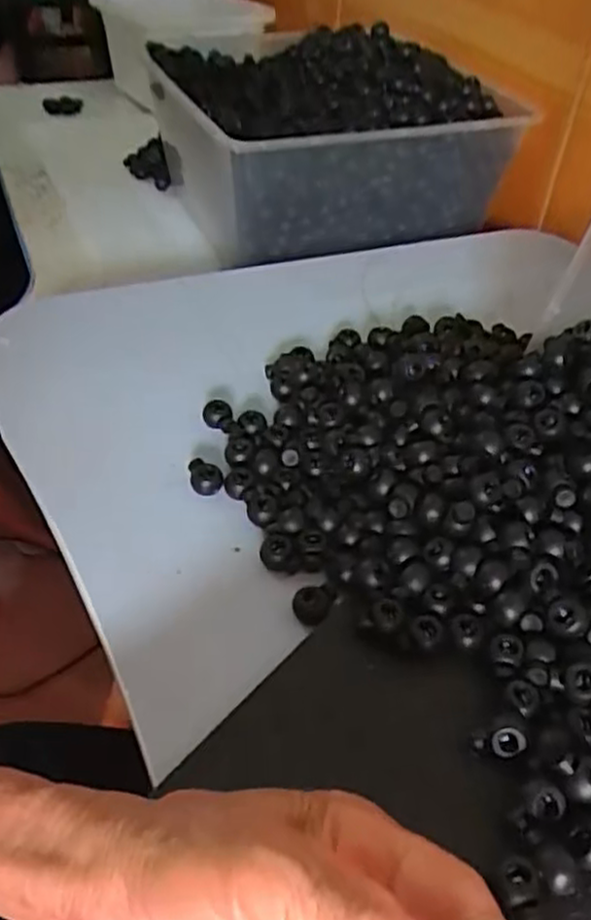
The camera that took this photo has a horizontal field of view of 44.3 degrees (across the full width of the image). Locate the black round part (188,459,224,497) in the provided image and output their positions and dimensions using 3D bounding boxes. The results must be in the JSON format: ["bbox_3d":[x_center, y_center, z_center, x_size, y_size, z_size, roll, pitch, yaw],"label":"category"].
[{"bbox_3d":[-0.049,0.009,0.399,0.018,0.014,0.017,2,43,-2],"label":"black round part"}]

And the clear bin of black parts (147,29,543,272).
[{"bbox_3d":[0.047,-0.278,0.645,0.286,0.142,0.211,-15,46,-18],"label":"clear bin of black parts"}]

